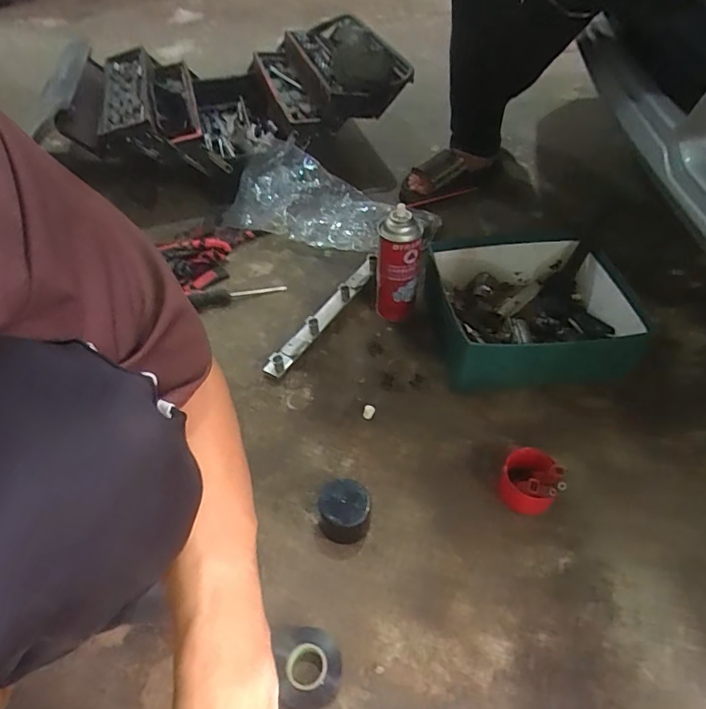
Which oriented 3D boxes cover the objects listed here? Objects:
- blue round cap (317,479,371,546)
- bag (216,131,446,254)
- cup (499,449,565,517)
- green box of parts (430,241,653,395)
[{"bbox_3d":[-0.010,0.182,0.587,0.059,0.051,0.061,0,49,0],"label":"blue round cap"},{"bbox_3d":[-0.053,-0.301,1.008,0.424,0.092,0.202,22,52,18],"label":"bag"},{"bbox_3d":[0.212,0.151,0.602,0.065,0.063,0.058,36,58,27],"label":"cup"},{"bbox_3d":[0.274,-0.069,0.772,0.281,0.100,0.244,0,49,0],"label":"green box of parts"}]

